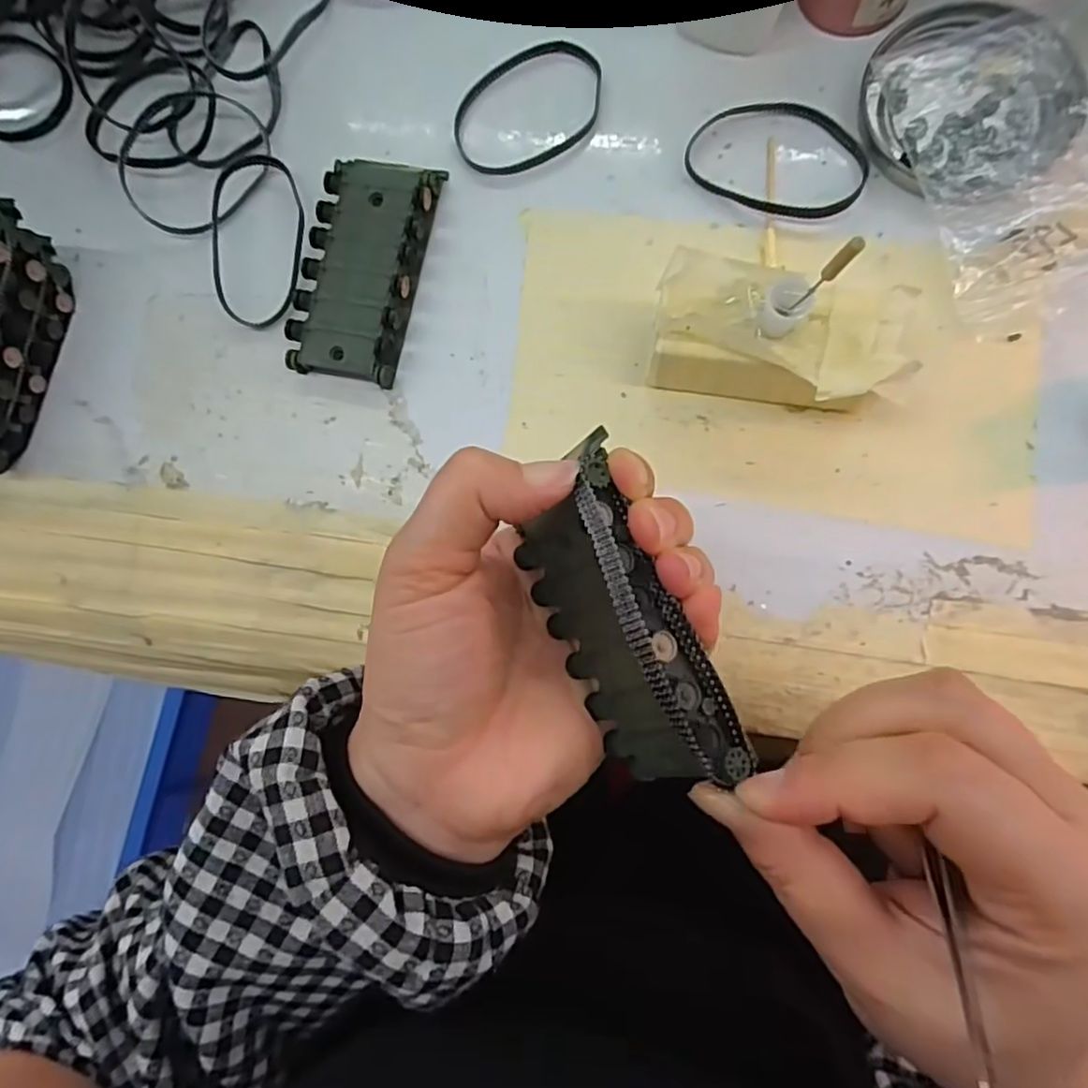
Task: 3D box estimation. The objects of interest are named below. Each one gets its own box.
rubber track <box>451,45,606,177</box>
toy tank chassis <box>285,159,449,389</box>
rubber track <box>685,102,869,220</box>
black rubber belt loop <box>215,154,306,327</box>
[{"bbox_3d":[-0.007,-0.185,0.274,0.068,0.004,0.047,-31,81,1],"label":"rubber track"},{"bbox_3d":[-0.073,-0.111,0.264,0.043,0.016,0.090,14,84,7],"label":"toy tank chassis"},{"bbox_3d":[0.094,-0.155,0.259,0.070,0.004,0.049,30,86,9],"label":"rubber track"},{"bbox_3d":[-0.118,-0.130,0.272,0.038,0.009,0.076,1,83,6],"label":"black rubber belt loop"}]

